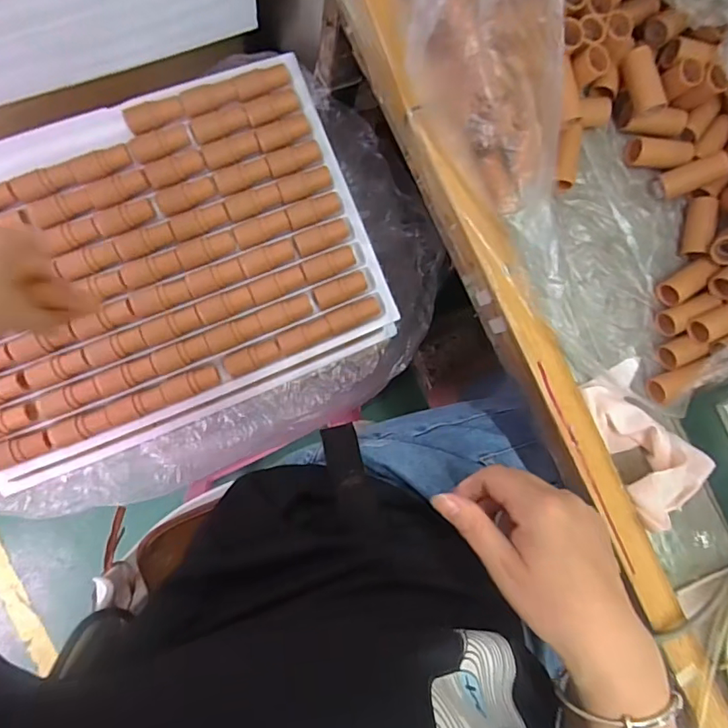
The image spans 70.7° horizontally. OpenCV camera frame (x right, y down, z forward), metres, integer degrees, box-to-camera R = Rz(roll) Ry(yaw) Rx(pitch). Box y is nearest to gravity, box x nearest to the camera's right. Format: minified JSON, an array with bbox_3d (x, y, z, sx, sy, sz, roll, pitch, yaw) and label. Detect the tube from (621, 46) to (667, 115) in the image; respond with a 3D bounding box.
[{"bbox_3d":[0.206,-0.209,0.379,0.014,0.018,0.045,-22,92,-8],"label":"tube"}]

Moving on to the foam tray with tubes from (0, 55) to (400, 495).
[{"bbox_3d":[-0.231,-0.096,0.533,0.468,0.044,0.319,-21,91,-8],"label":"foam tray with tubes"}]

